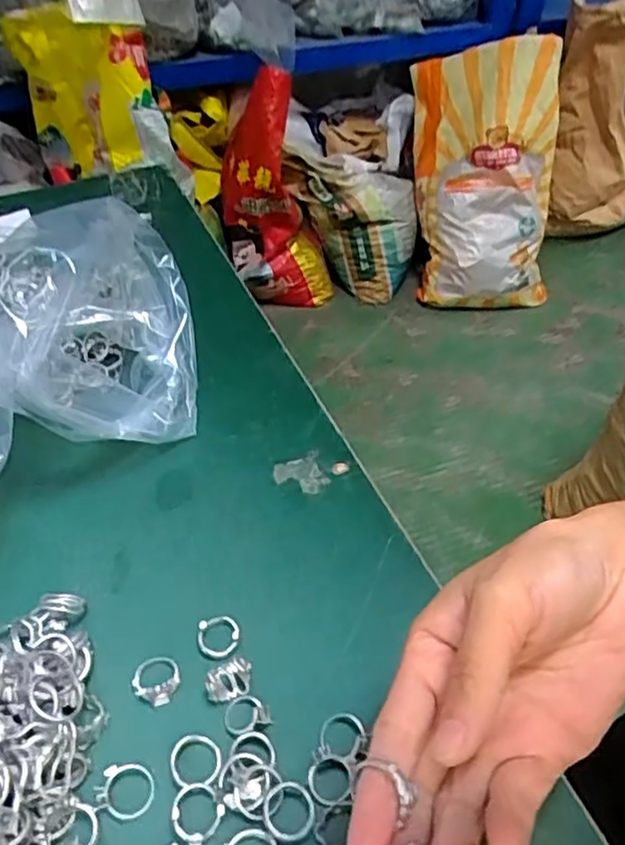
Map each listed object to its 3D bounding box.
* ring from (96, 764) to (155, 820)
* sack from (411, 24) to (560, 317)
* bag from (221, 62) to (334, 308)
[{"bbox_3d":[-0.078,0.153,0.274,0.023,0.004,0.020,1,57,-15],"label":"ring"},{"bbox_3d":[0.454,-0.614,1.699,0.343,0.632,0.120,-4,21,2],"label":"sack"},{"bbox_3d":[-0.092,-0.561,1.694,0.272,0.565,0.236,-6,44,-6],"label":"bag"}]

